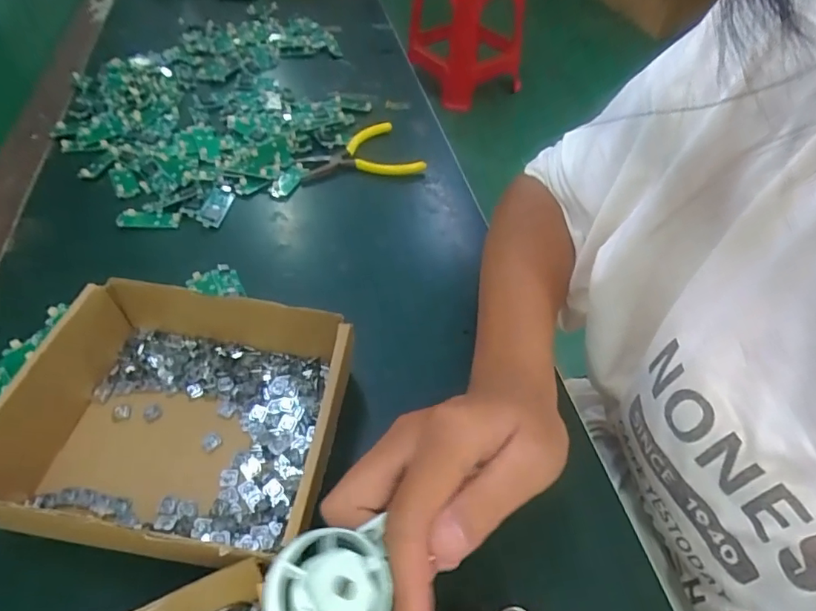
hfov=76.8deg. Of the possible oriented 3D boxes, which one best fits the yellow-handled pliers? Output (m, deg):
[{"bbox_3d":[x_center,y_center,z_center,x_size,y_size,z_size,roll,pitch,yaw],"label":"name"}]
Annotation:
[{"bbox_3d":[-0.051,-0.159,0.521,0.119,0.017,0.081,-9,50,-12],"label":"yellow-handled pliers"}]

